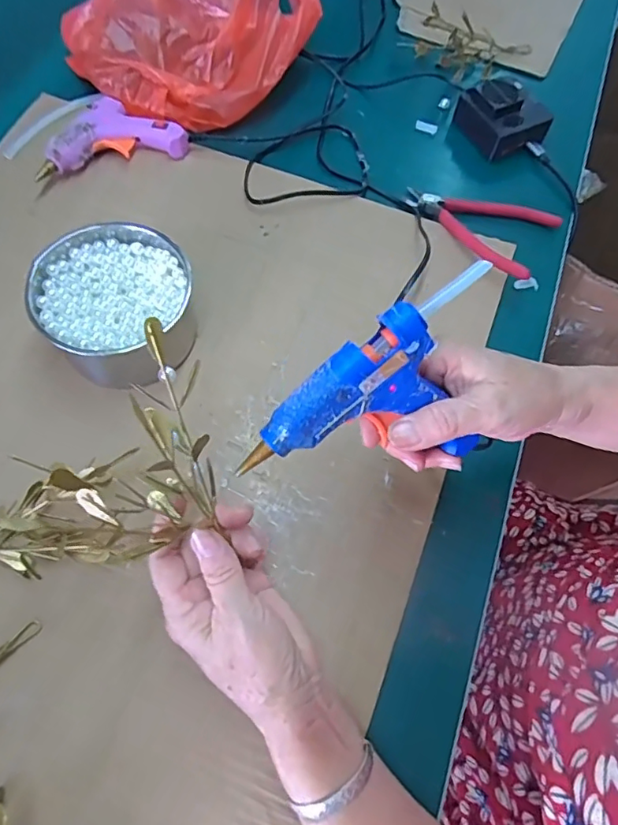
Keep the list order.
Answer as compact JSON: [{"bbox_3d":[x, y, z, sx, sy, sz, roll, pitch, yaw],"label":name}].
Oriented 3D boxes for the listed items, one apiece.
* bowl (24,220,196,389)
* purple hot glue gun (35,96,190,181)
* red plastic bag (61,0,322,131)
[{"bbox_3d":[-0.155,-0.088,0.436,0.113,0.060,0.118,1,65,-3],"label":"bowl"},{"bbox_3d":[-0.188,-0.250,0.526,0.104,0.031,0.111,27,66,9],"label":"purple hot glue gun"},{"bbox_3d":[-0.125,-0.412,0.567,0.236,0.092,0.218,-30,70,-16],"label":"red plastic bag"}]

